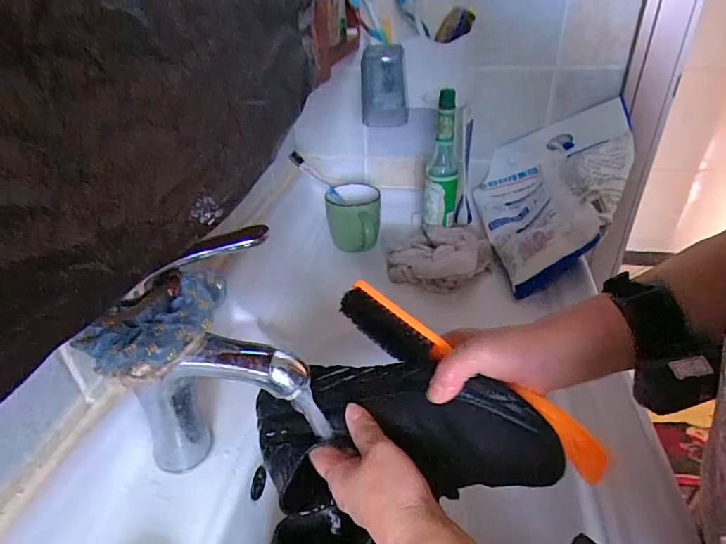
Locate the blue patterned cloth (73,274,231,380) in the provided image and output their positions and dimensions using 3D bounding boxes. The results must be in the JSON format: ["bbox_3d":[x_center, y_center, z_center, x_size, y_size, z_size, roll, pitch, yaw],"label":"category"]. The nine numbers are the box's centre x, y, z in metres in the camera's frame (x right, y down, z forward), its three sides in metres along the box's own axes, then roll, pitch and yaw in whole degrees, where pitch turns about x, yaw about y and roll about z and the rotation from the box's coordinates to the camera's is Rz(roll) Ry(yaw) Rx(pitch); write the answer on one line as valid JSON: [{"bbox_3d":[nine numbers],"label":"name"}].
[{"bbox_3d":[-0.133,0.040,0.313,0.096,0.056,0.035,-26,40,-32],"label":"blue patterned cloth"}]

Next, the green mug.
[{"bbox_3d":[-0.013,-0.080,0.745,0.088,0.093,0.090,2,33,6],"label":"green mug"}]

